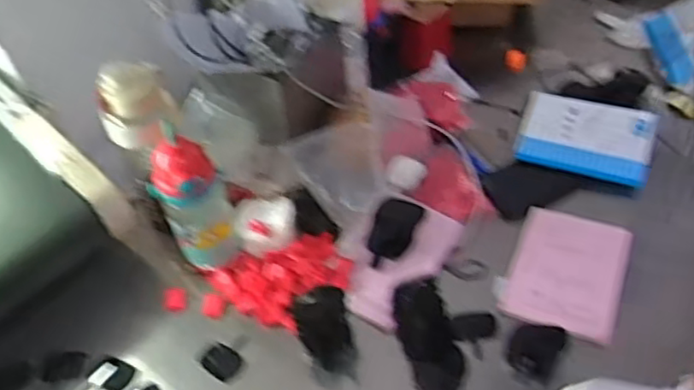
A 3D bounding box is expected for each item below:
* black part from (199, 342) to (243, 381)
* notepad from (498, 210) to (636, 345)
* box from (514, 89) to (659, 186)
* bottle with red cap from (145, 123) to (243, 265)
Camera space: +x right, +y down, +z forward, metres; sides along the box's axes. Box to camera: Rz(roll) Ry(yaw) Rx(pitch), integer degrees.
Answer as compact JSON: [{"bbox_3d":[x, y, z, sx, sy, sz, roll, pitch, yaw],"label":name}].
[{"bbox_3d":[-0.152,0.201,0.804,0.045,0.013,0.039,25,56,25],"label":"black part"},{"bbox_3d":[0.277,0.093,0.835,0.131,0.013,0.182,15,52,18],"label":"notepad"},{"bbox_3d":[0.348,-0.081,0.973,0.172,0.019,0.128,16,64,16],"label":"box"},{"bbox_3d":[-0.189,0.011,0.826,0.081,0.191,0.069,-13,49,-5],"label":"bottle with red cap"}]

